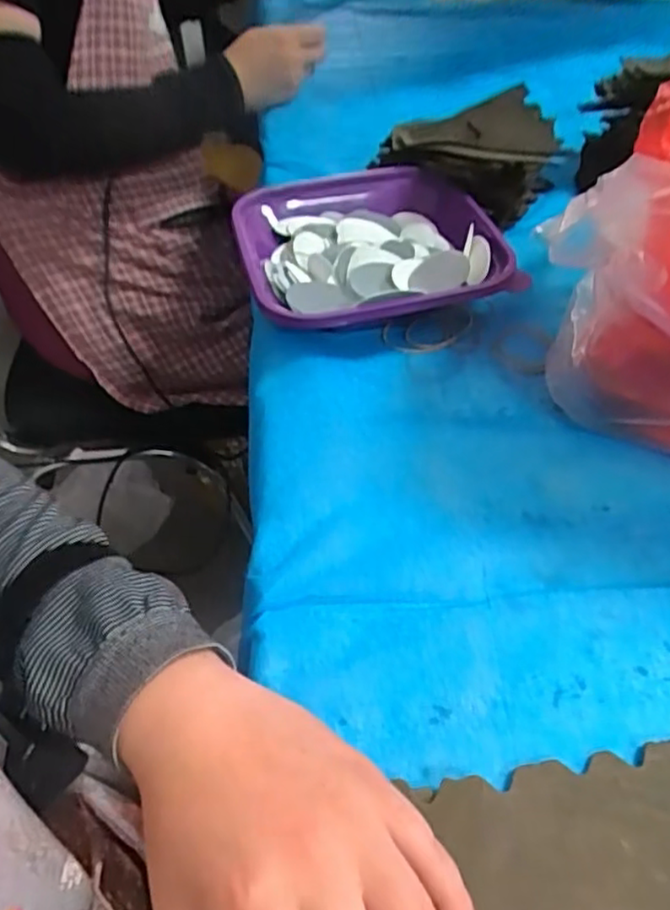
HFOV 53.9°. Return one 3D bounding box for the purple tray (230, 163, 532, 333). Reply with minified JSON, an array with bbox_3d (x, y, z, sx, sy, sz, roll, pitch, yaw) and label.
[{"bbox_3d":[0.024,-0.154,0.498,0.187,0.038,0.190,-12,49,-9],"label":"purple tray"}]

